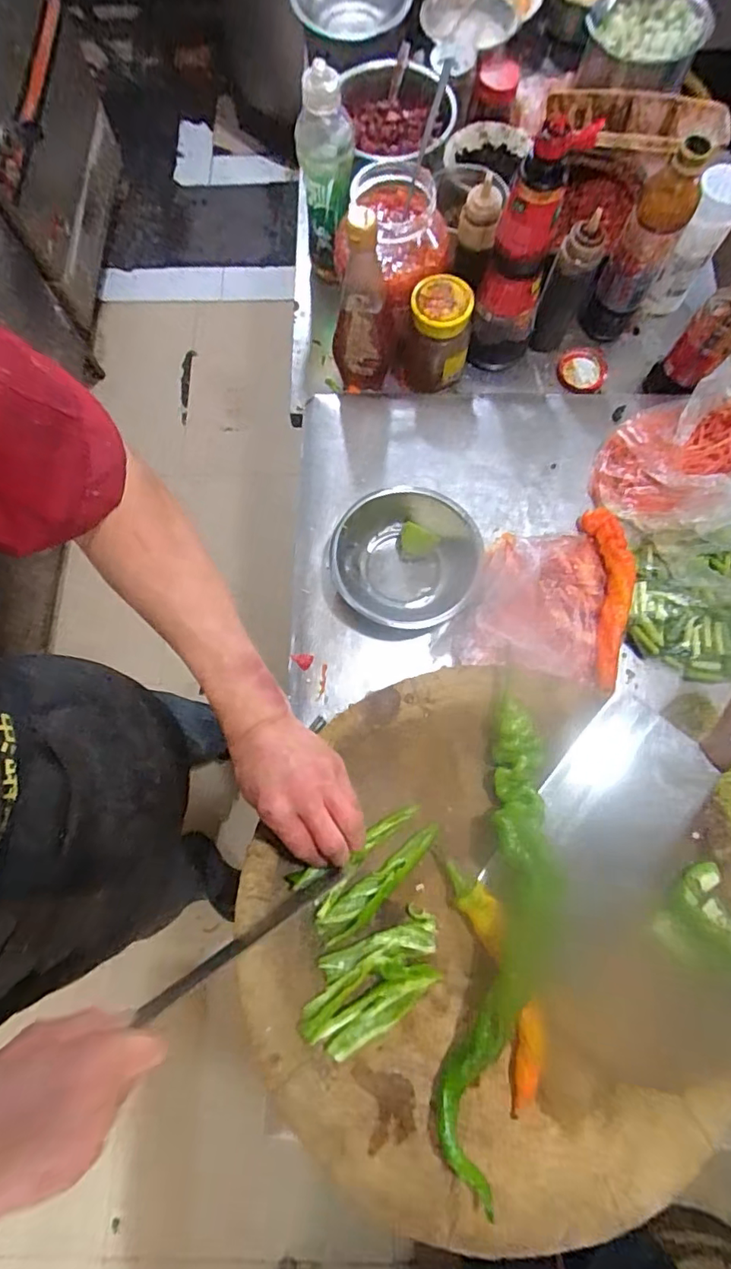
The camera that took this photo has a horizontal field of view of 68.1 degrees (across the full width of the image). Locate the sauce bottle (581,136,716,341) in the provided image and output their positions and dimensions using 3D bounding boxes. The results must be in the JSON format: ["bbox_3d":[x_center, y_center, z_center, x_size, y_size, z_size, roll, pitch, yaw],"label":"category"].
[{"bbox_3d":[0.333,-0.461,0.670,0.068,0.230,0.053,26,78,8],"label":"sauce bottle"}]

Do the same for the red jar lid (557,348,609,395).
[{"bbox_3d":[0.297,-0.360,0.740,0.062,0.018,0.060,0,75,1],"label":"red jar lid"}]

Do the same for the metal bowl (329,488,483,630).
[{"bbox_3d":[0.045,-0.085,0.614,0.157,0.050,0.164,0,75,1],"label":"metal bowl"}]

